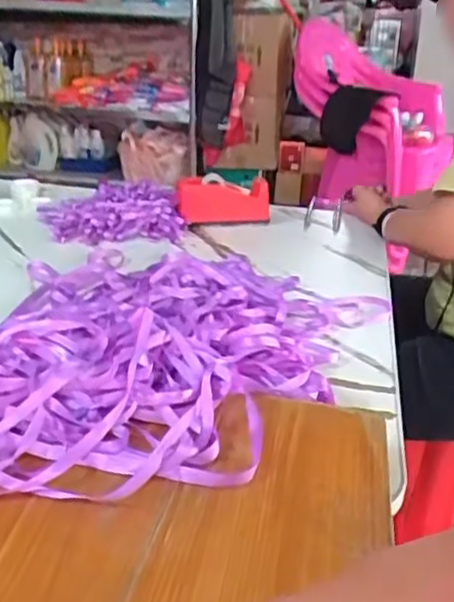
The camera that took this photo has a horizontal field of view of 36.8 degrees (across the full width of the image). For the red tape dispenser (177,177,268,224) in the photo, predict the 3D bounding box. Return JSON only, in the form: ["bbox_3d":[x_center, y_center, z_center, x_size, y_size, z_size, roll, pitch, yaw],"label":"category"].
[{"bbox_3d":[-0.003,-0.167,1.103,0.146,0.077,0.050,-8,25,-21],"label":"red tape dispenser"}]

